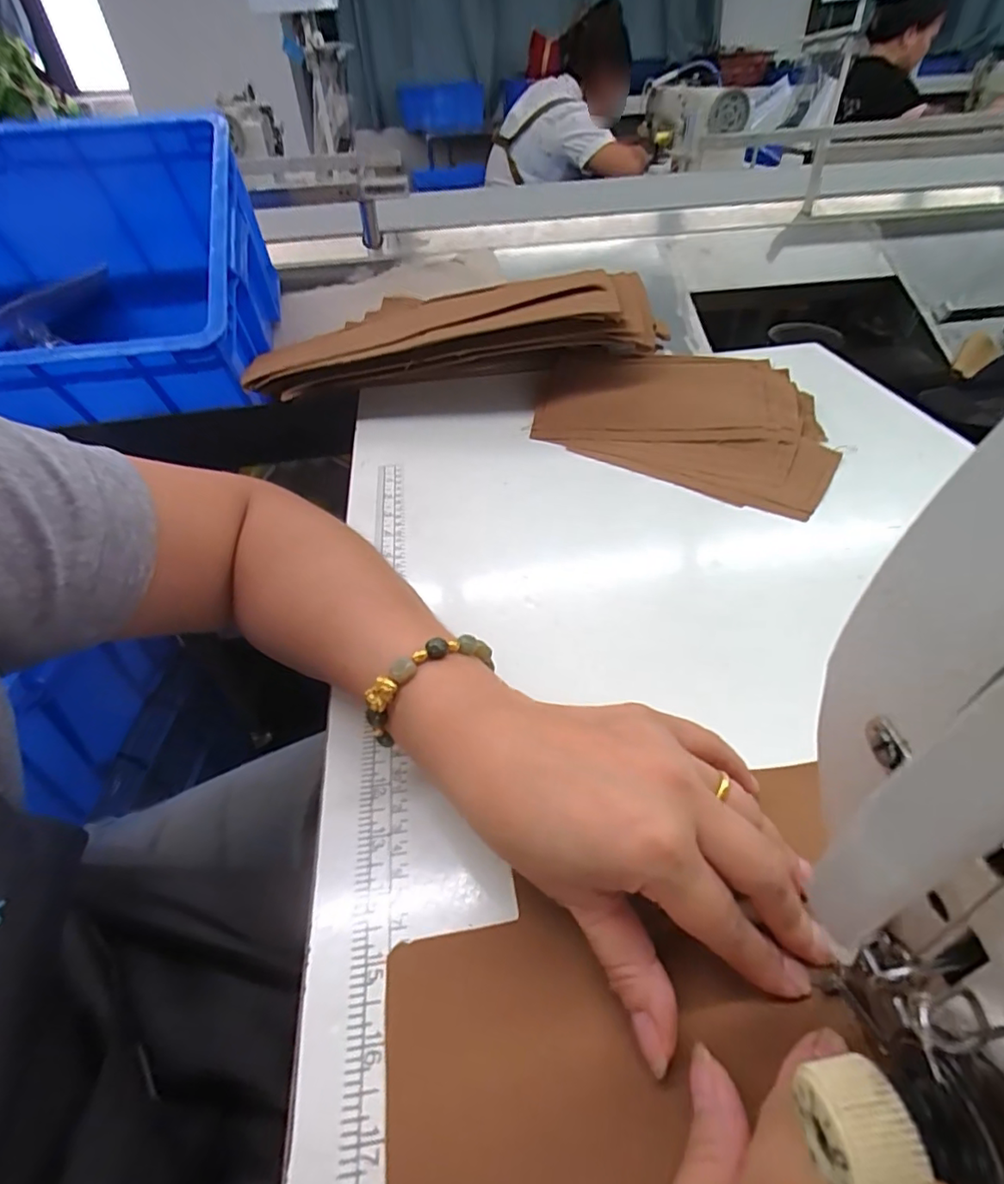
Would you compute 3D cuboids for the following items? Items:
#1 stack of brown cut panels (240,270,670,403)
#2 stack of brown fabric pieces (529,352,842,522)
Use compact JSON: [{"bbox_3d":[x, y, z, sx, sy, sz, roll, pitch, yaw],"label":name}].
[{"bbox_3d":[-0.044,-0.252,0.535,0.411,0.065,0.089,-5,44,-1],"label":"stack of brown cut panels"},{"bbox_3d":[0.168,-0.171,0.513,0.267,0.032,0.188,22,49,25],"label":"stack of brown fabric pieces"}]

